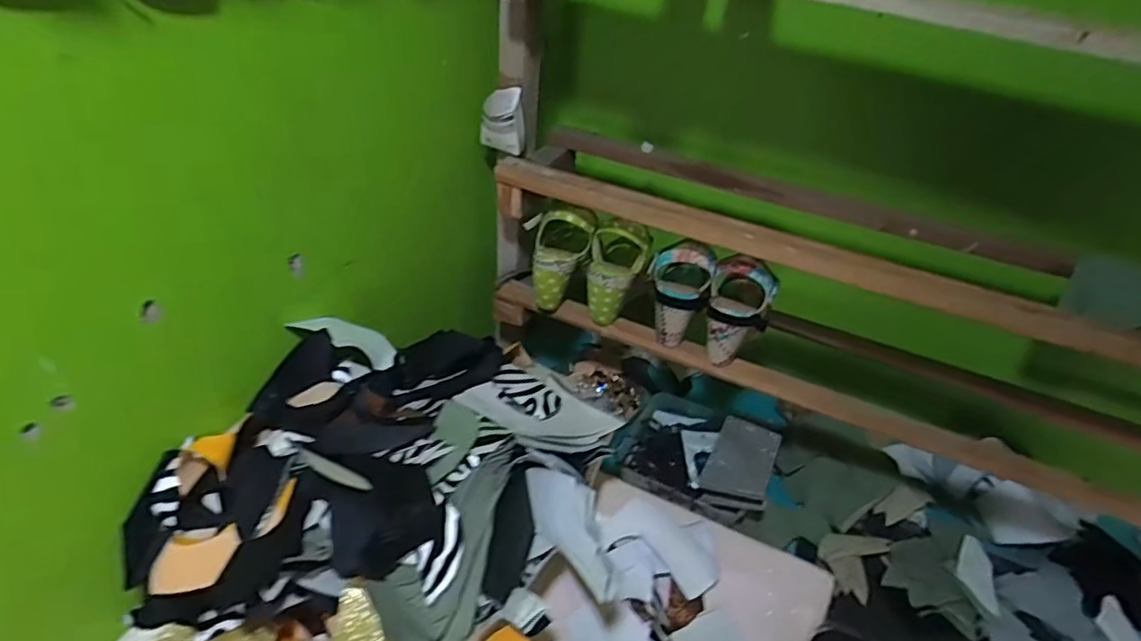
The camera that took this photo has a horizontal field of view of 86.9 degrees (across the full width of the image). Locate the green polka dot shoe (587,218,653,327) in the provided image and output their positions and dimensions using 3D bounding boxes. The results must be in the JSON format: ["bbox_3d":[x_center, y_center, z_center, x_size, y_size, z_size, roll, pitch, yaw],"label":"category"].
[{"bbox_3d":[0.053,-0.065,0.829,0.085,0.146,0.055,23,10,21],"label":"green polka dot shoe"}]

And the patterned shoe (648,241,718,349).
[{"bbox_3d":[0.147,-0.040,0.818,0.080,0.128,0.092,10,36,4],"label":"patterned shoe"}]

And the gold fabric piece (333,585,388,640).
[{"bbox_3d":[-0.170,0.243,0.480,0.037,0.009,0.057,-23,70,-9],"label":"gold fabric piece"}]

